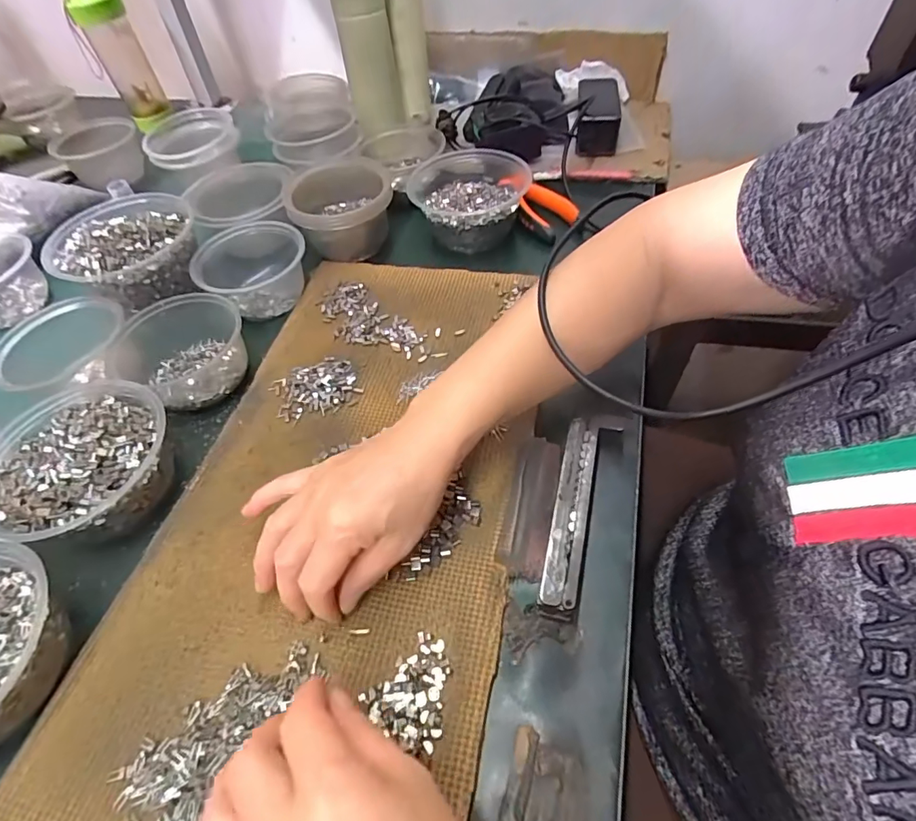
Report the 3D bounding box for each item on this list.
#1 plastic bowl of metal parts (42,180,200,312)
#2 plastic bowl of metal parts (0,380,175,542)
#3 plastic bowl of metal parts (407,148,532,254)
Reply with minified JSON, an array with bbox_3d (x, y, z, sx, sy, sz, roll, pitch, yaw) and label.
[{"bbox_3d":[-0.346,-0.163,0.527,0.141,0.076,0.147,-23,55,-13],"label":"plastic bowl of metal parts"},{"bbox_3d":[-0.293,0.049,0.381,0.129,0.056,0.126,-2,53,3],"label":"plastic bowl of metal parts"},{"bbox_3d":[0.016,-0.260,0.586,0.143,0.050,0.165,-13,53,-5],"label":"plastic bowl of metal parts"}]

